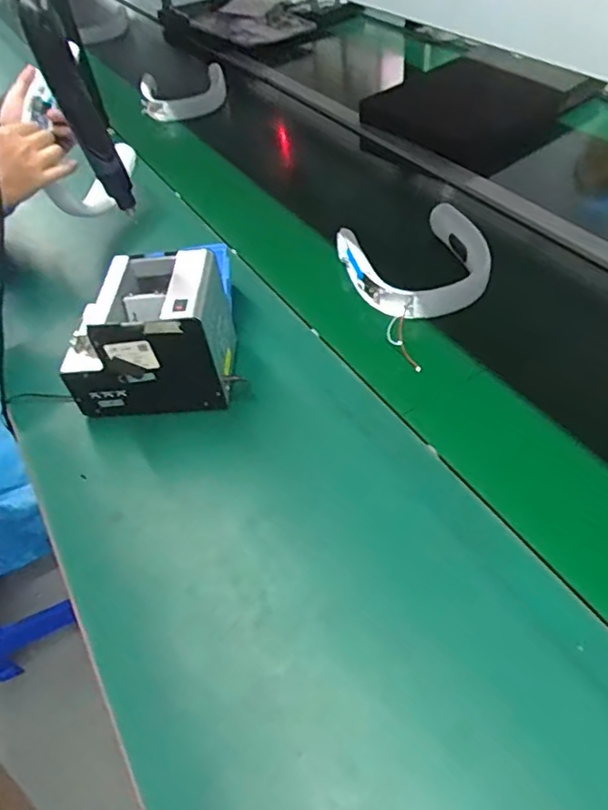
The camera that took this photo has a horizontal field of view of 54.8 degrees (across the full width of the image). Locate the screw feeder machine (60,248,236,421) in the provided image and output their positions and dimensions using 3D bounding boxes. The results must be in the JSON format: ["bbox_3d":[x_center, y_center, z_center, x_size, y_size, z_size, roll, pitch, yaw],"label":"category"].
[{"bbox_3d":[-0.180,-0.077,0.675,0.175,0.149,0.117,-2,49,1],"label":"screw feeder machine"}]

